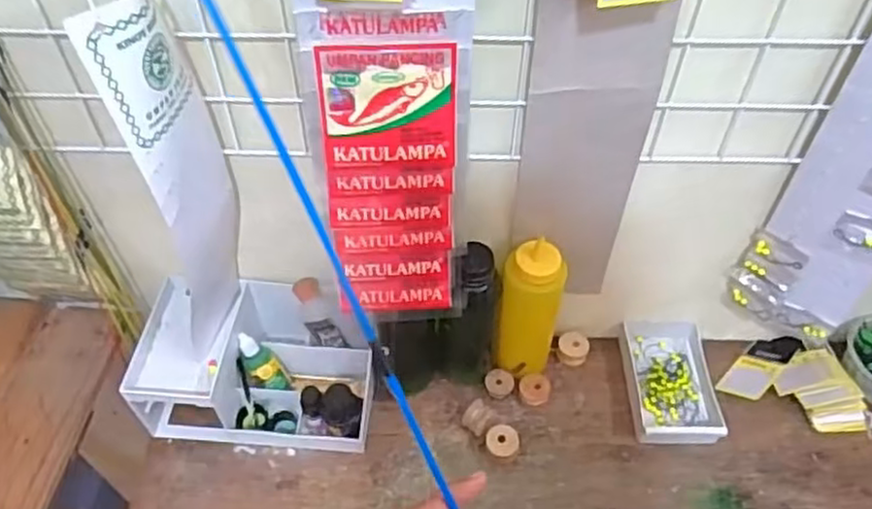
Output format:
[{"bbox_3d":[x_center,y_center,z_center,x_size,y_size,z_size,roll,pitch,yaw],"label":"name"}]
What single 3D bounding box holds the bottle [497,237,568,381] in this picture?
[{"bbox_3d":[0.097,0.063,0.732,0.064,0.192,0.052,-6,51,-5],"label":"bottle"}]

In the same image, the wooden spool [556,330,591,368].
[{"bbox_3d":[0.155,0.109,0.801,0.033,0.027,0.033,0,51,0],"label":"wooden spool"}]

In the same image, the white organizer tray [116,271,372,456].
[{"bbox_3d":[-0.183,0.112,0.753,0.234,0.095,0.152,3,51,2],"label":"white organizer tray"}]

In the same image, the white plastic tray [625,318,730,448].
[{"bbox_3d":[0.257,0.136,0.776,0.090,0.032,0.149,1,51,1],"label":"white plastic tray"}]

